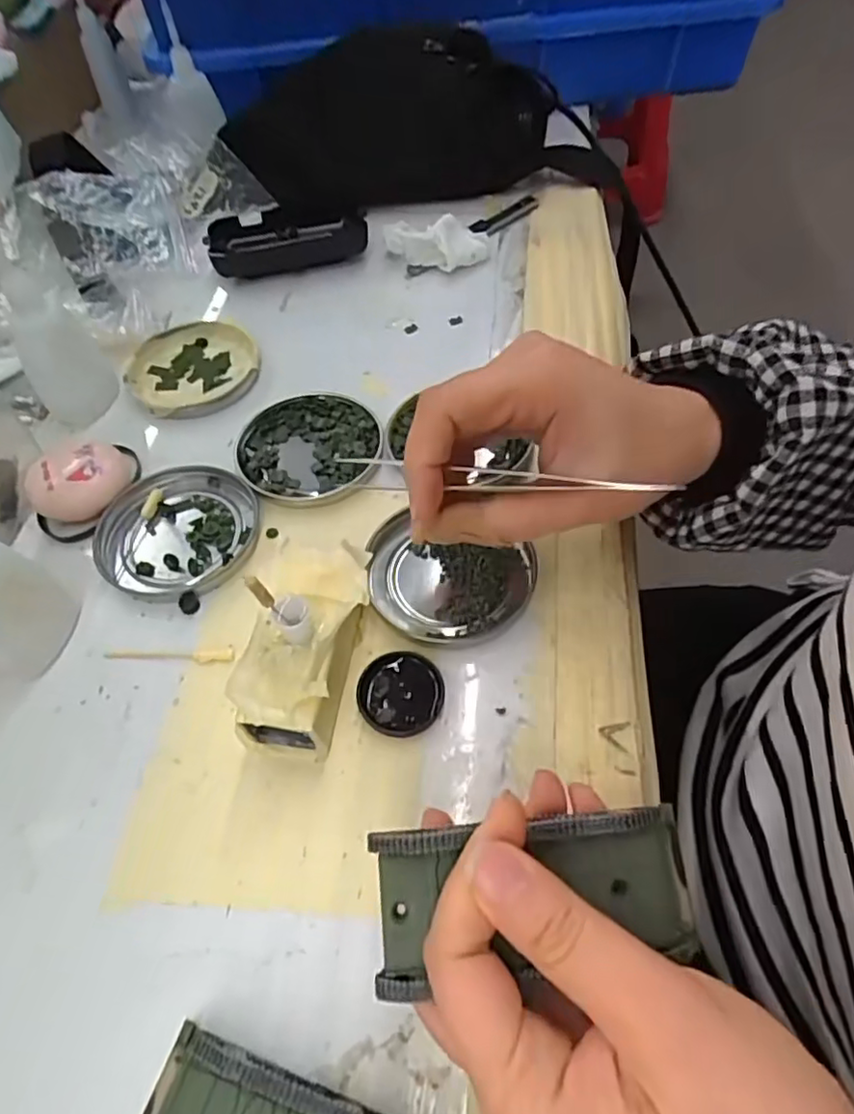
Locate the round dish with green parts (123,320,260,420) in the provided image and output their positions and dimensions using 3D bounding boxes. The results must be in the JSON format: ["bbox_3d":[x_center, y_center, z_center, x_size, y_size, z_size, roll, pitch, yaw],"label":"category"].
[{"bbox_3d":[-0.144,-0.116,0.388,0.078,0.012,0.075,-1,56,2],"label":"round dish with green parts"}]

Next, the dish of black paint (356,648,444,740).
[{"bbox_3d":[-0.011,0.057,0.264,0.035,0.005,0.036,-1,56,2],"label":"dish of black paint"}]

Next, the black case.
[{"bbox_3d":[-0.100,-0.231,0.454,0.110,0.024,0.052,-15,56,-8],"label":"black case"}]

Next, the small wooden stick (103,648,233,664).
[{"bbox_3d":[-0.116,0.044,0.280,0.059,0.004,0.007,-1,56,2],"label":"small wooden stick"}]

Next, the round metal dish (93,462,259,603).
[{"bbox_3d":[-0.126,-0.014,0.316,0.075,0.009,0.077,-2,56,1],"label":"round metal dish"}]

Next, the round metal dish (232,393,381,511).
[{"bbox_3d":[-0.065,-0.060,0.345,0.076,0.008,0.077,-1,56,2],"label":"round metal dish"}]

